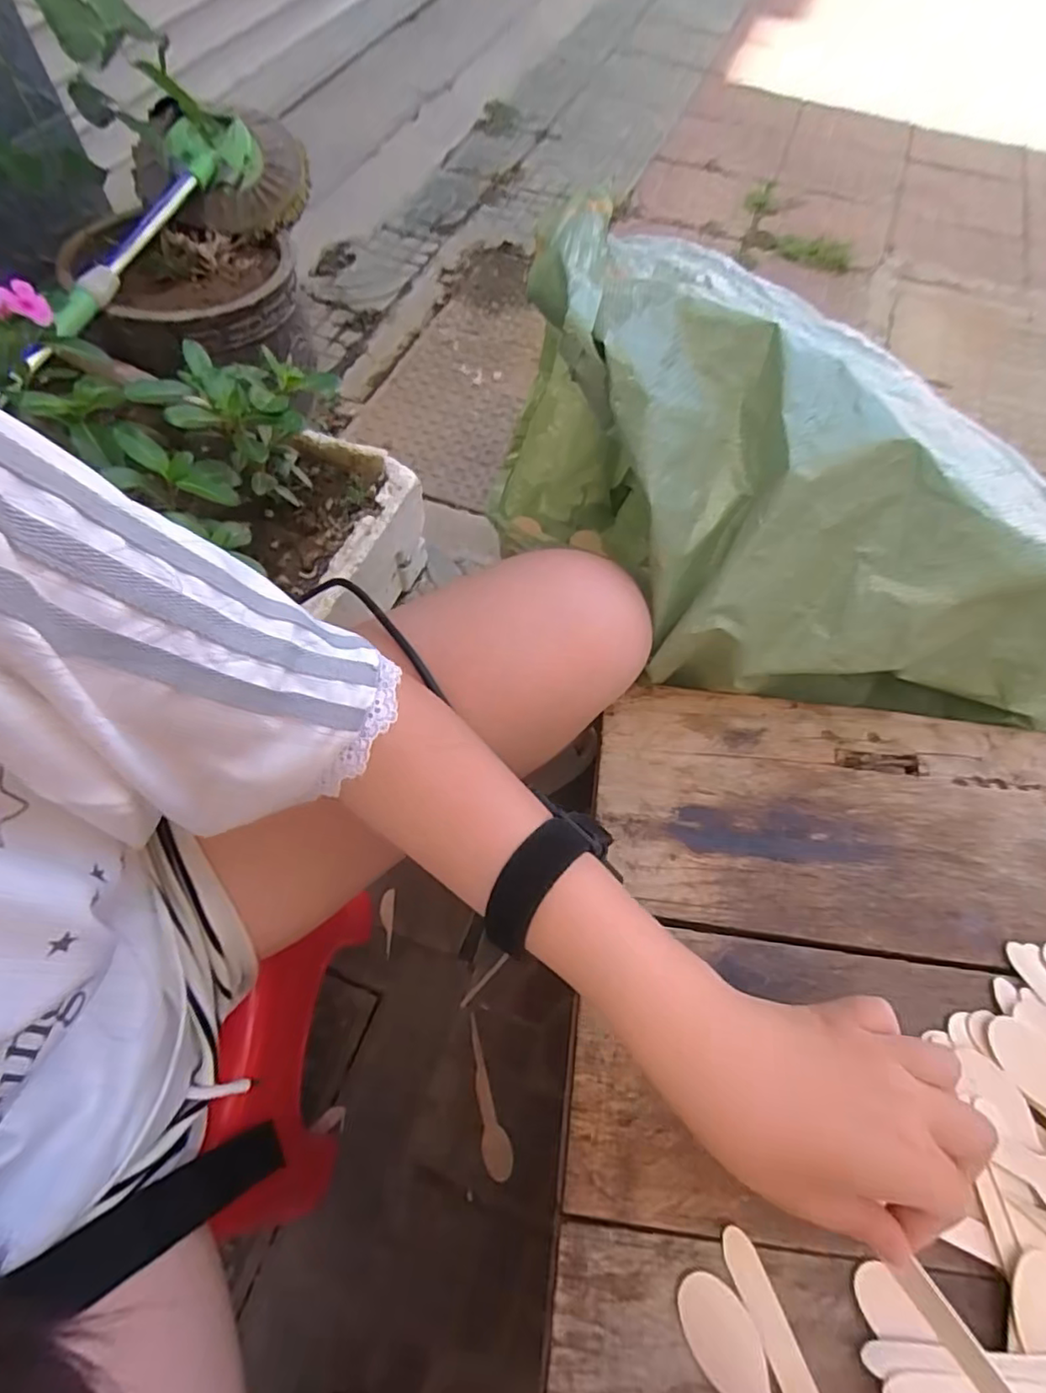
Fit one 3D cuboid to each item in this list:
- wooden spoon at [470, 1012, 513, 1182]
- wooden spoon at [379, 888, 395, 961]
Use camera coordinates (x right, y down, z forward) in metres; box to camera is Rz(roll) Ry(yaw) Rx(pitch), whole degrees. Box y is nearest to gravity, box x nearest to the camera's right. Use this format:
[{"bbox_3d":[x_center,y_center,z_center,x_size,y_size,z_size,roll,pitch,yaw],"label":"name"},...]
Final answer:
[{"bbox_3d":[-0.038,0.409,0.634,0.030,0.009,0.144,-12,63,-7],"label":"wooden spoon"},{"bbox_3d":[-0.156,0.257,0.702,0.016,0.007,0.073,3,62,-2],"label":"wooden spoon"}]

